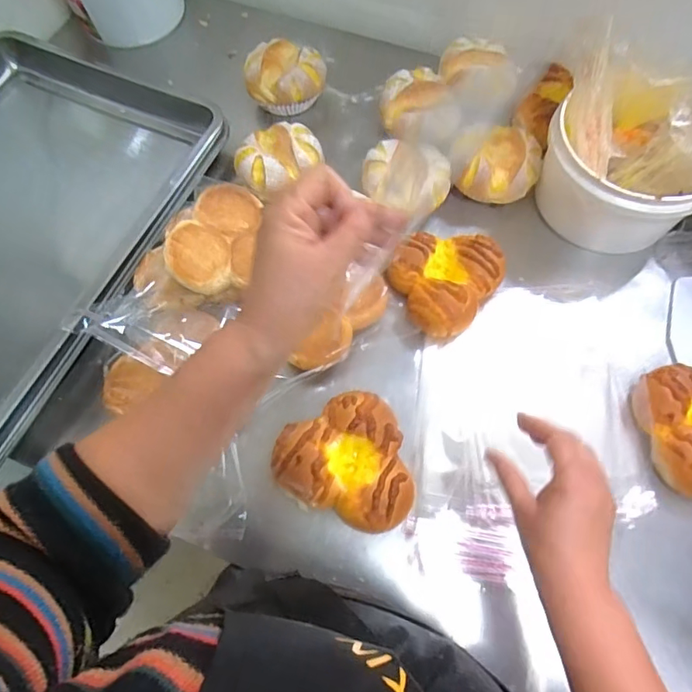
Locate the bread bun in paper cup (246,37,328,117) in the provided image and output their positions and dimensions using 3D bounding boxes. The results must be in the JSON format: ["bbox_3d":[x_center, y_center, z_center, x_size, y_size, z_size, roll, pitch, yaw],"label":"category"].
[{"bbox_3d":[-0.090,-0.398,0.738,0.110,0.055,0.099,31,71,13],"label":"bread bun in paper cup"}]

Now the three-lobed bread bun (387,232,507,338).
[{"bbox_3d":[0.119,-0.090,0.608,0.121,0.038,0.140,36,73,15],"label":"three-lobed bread bun"}]

